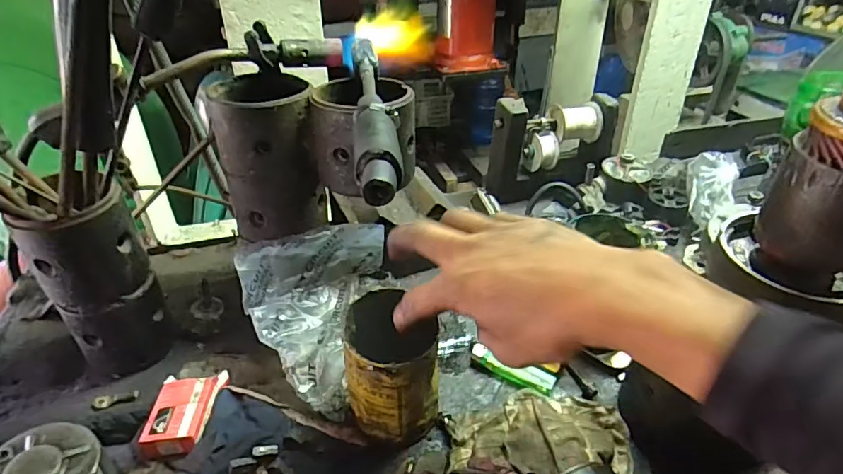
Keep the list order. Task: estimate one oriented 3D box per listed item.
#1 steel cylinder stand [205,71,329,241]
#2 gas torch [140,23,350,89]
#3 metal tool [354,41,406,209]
[{"bbox_3d":[-0.139,-0.075,0.469,0.088,0.126,0.089,-16,37,-22],"label":"steel cylinder stand"},{"bbox_3d":[-0.156,-0.167,0.458,0.186,0.044,0.033,-12,36,-18],"label":"gas torch"},{"bbox_3d":[-0.037,-0.102,0.384,0.028,0.031,0.251,-4,34,-5],"label":"metal tool"}]

